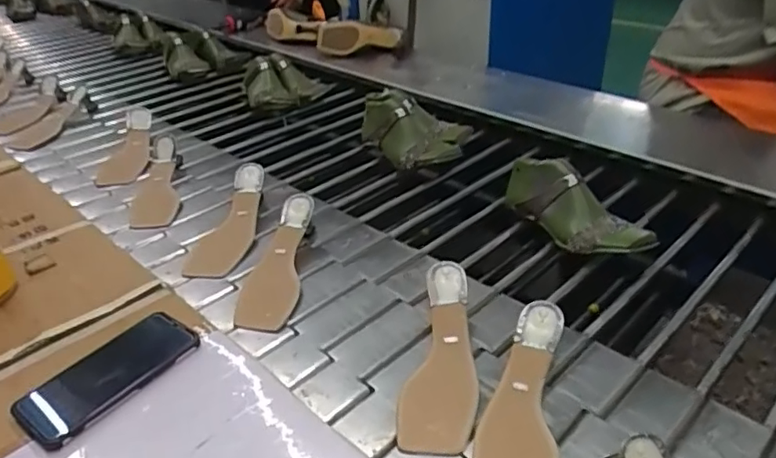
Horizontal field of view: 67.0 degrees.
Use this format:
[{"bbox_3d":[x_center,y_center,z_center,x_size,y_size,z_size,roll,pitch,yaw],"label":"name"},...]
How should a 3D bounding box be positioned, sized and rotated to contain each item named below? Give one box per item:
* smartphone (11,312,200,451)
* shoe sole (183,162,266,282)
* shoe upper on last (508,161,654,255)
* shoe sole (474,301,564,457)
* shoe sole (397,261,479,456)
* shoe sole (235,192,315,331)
[{"bbox_3d":[-0.268,0.142,0.573,0.075,0.017,0.167,20,35,31],"label":"smartphone"},{"bbox_3d":[-0.230,-0.008,0.861,0.079,0.030,0.225,6,52,10],"label":"shoe sole"},{"bbox_3d":[0.255,-0.029,0.814,0.063,0.096,0.231,-23,37,-34],"label":"shoe upper on last"},{"bbox_3d":[0.131,0.169,0.564,0.070,0.024,0.224,9,48,15],"label":"shoe sole"},{"bbox_3d":[0.058,0.131,0.624,0.072,0.021,0.226,4,48,7],"label":"shoe sole"},{"bbox_3d":[-0.143,0.042,0.767,0.075,0.025,0.218,4,51,8],"label":"shoe sole"}]

